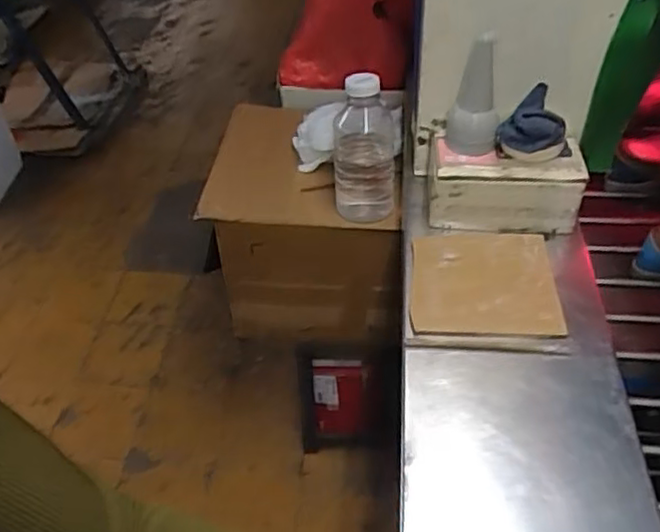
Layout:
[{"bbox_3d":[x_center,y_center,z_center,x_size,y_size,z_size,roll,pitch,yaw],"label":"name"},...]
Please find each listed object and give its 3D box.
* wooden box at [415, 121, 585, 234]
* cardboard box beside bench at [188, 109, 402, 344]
[{"bbox_3d":[0.226,-0.124,0.918,0.219,0.082,0.131,7,45,8],"label":"wooden box"},{"bbox_3d":[-0.033,-0.078,1.256,0.317,0.318,0.322,3,44,3],"label":"cardboard box beside bench"}]

